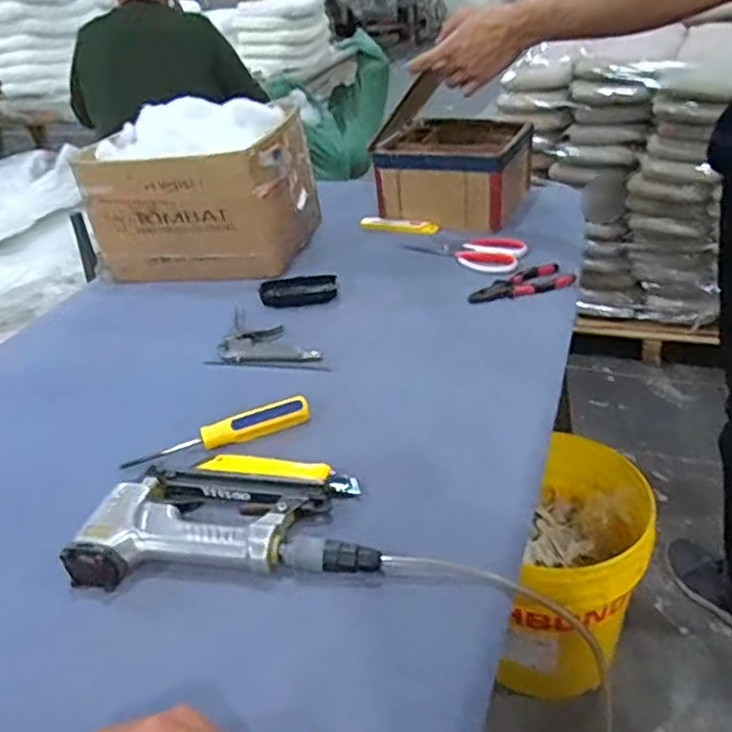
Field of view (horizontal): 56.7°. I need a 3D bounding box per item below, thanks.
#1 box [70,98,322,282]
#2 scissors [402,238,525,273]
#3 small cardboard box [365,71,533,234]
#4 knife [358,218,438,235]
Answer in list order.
[{"bbox_3d":[-0.257,-0.269,1.087,0.298,0.190,0.222,3,33,15],"label":"box"},{"bbox_3d":[0.146,-0.167,1.020,0.178,0.014,0.106,2,33,15],"label":"scissors"},{"bbox_3d":[0.158,-0.350,1.199,0.226,0.141,0.247,9,35,23],"label":"small cardboard box"},{"bbox_3d":[0.053,-0.237,1.142,0.134,0.020,0.025,9,35,23],"label":"knife"}]

